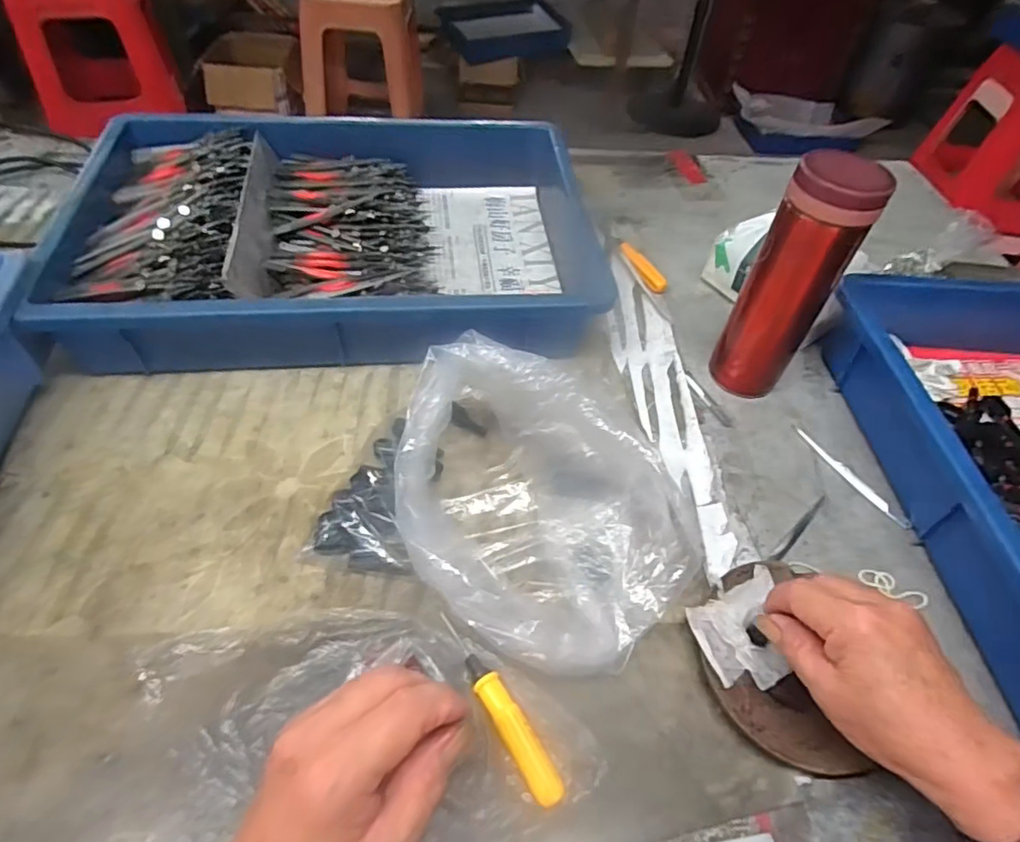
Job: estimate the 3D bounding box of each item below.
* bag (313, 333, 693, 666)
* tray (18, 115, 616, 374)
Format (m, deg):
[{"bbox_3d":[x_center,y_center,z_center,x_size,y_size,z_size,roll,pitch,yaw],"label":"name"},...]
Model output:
[{"bbox_3d":[0.004,0.049,0.357,0.208,0.088,0.154,29,54,17],"label":"bag"},{"bbox_3d":[-0.148,-0.175,0.535,0.433,0.083,0.302,-7,52,-11],"label":"tray"}]

